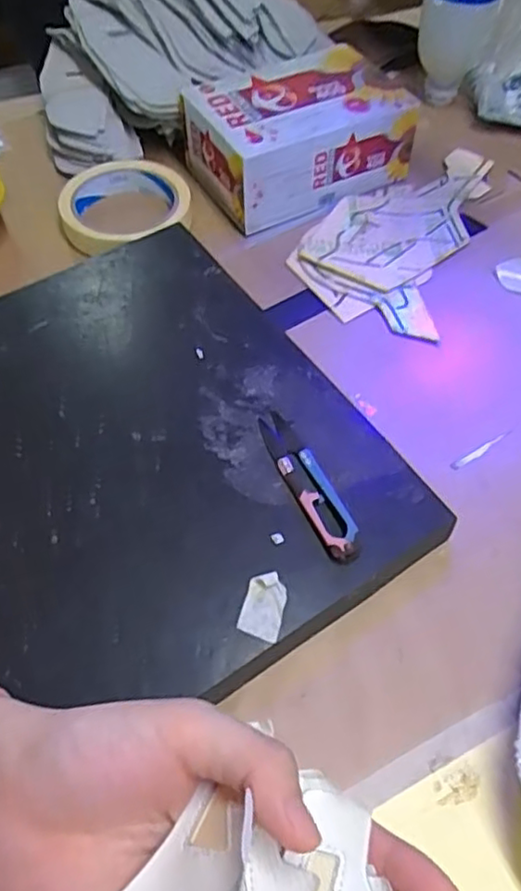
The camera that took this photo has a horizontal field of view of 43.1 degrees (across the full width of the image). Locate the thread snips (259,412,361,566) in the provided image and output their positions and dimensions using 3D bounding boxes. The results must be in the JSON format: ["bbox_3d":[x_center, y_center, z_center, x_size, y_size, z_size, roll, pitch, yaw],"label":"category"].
[{"bbox_3d":[0.027,0.019,0.363,0.022,0.010,0.100,-20,59,-15],"label":"thread snips"}]

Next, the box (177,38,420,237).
[{"bbox_3d":[0.030,-0.255,0.533,0.160,0.061,0.113,-21,59,-16],"label":"box"}]

